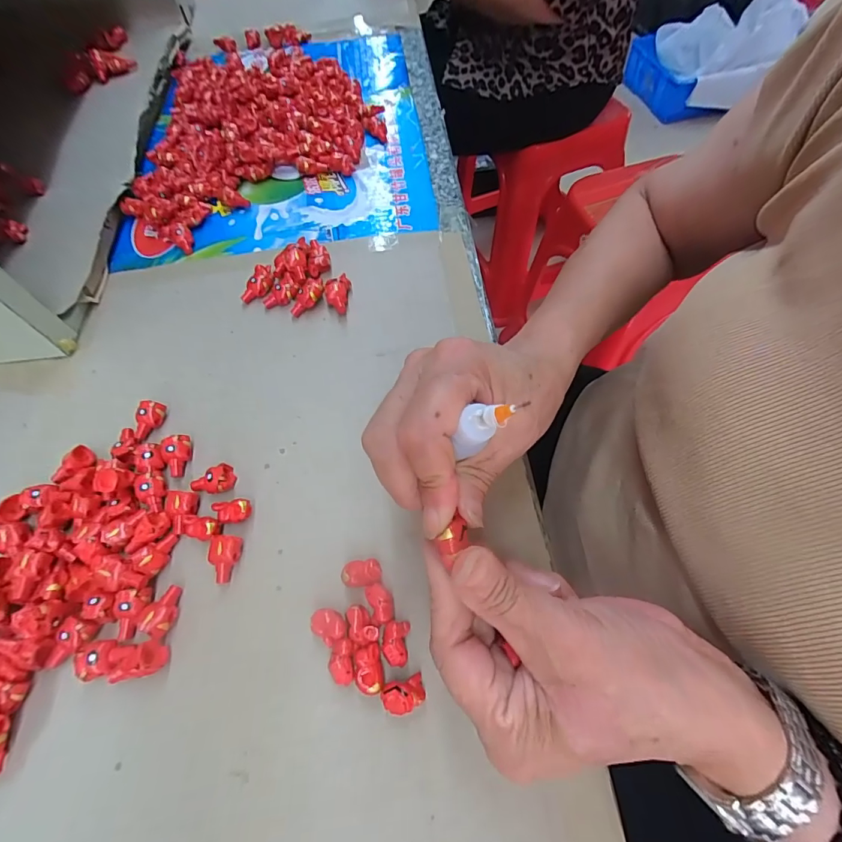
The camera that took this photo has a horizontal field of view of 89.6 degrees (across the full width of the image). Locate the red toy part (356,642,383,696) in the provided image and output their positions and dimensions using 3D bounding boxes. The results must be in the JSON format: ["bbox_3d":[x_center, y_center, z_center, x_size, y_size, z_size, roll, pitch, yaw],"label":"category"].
[{"bbox_3d":[-0.026,0.123,0.211,0.013,0.012,0.021,-4,61,-3],"label":"red toy part"}]

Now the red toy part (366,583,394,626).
[{"bbox_3d":[-0.021,0.097,0.226,0.012,0.012,0.020,-15,62,-9],"label":"red toy part"}]

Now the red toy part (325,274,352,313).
[{"bbox_3d":[-0.065,-0.100,0.330,0.017,0.013,0.035,3,61,1],"label":"red toy part"}]

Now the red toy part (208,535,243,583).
[{"bbox_3d":[-0.110,0.078,0.240,0.018,0.012,0.026,-1,61,-1],"label":"red toy part"}]

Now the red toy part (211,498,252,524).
[{"bbox_3d":[-0.111,0.054,0.251,0.022,0.012,0.013,1,61,0],"label":"red toy part"}]

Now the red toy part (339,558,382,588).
[{"bbox_3d":[-0.032,0.084,0.233,0.021,0.012,0.014,-8,61,-5],"label":"red toy part"}]

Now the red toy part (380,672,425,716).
[{"bbox_3d":[-0.008,0.133,0.205,0.020,0.013,0.014,-12,62,-7],"label":"red toy part"}]

